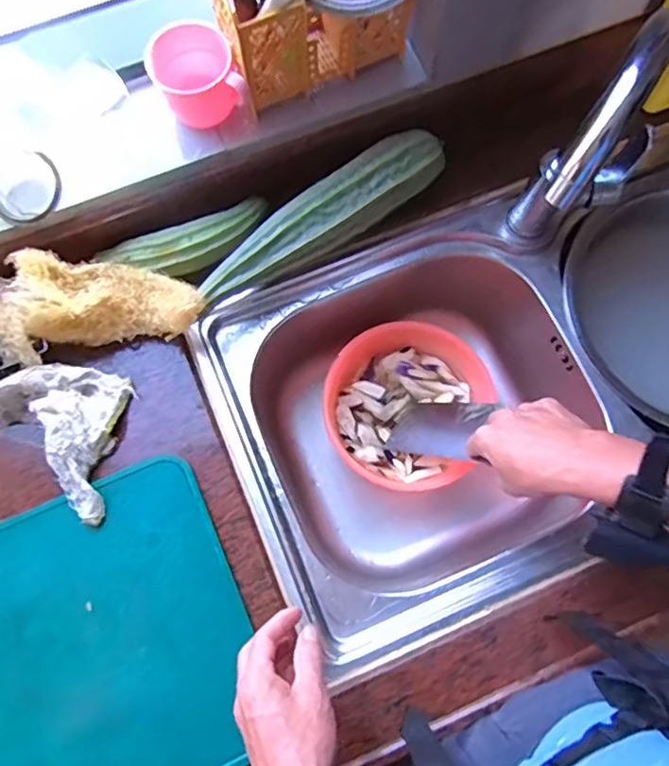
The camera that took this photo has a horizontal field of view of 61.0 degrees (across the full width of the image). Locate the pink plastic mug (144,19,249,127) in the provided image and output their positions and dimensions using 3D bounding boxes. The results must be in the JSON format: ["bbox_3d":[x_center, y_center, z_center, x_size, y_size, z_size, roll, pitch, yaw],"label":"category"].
[{"bbox_3d":[-0.138,-0.310,0.570,0.085,0.060,0.080,-12,76,-3],"label":"pink plastic mug"}]

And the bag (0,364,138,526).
[{"bbox_3d":[-0.284,0.050,0.574,0.138,0.041,0.142,15,76,4],"label":"bag"}]

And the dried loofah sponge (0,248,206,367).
[{"bbox_3d":[-0.247,-0.085,0.582,0.208,0.065,0.099,-13,76,-3],"label":"dried loofah sponge"}]

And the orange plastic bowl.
[{"bbox_3d":[0.089,0.030,0.739,0.204,0.076,0.199,0,75,0],"label":"orange plastic bowl"}]

